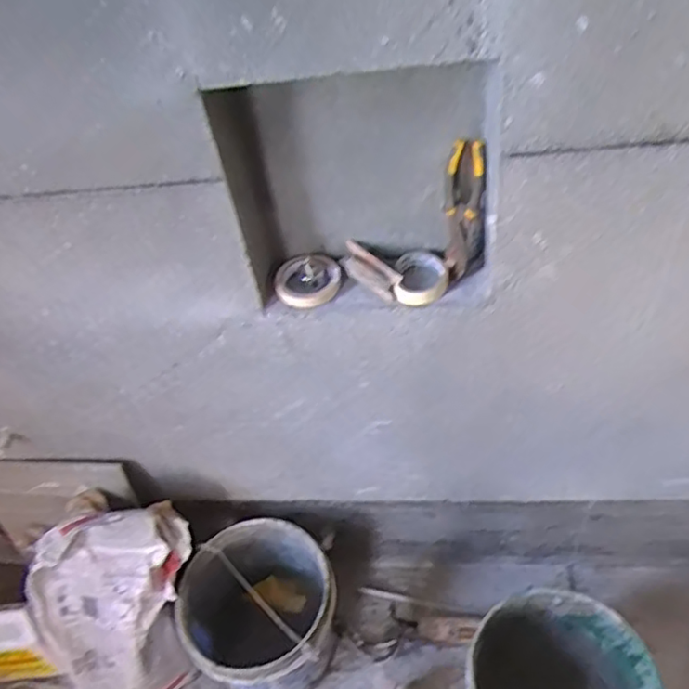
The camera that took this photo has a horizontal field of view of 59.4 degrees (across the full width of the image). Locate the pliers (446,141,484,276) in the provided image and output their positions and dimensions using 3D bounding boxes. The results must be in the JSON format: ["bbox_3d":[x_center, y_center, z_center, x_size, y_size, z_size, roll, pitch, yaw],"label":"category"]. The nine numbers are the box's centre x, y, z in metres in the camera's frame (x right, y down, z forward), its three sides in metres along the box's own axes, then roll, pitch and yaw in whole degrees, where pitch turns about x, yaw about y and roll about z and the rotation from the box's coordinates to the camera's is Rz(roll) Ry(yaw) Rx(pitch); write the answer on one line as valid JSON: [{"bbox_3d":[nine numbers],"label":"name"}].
[{"bbox_3d":[0.167,-0.189,0.856,0.044,0.196,0.014,1,33,5],"label":"pliers"}]

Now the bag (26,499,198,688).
[{"bbox_3d":[-0.442,0.554,1.218,0.334,0.492,0.180,-17,46,-14],"label":"bag"}]

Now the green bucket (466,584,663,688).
[{"bbox_3d":[0.381,0.680,1.142,0.318,0.335,0.295,-1,44,1],"label":"green bucket"}]

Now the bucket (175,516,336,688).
[{"bbox_3d":[-0.170,0.584,1.278,0.296,0.340,0.299,-1,44,1],"label":"bucket"}]

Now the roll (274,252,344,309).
[{"bbox_3d":[-0.055,-0.100,0.932,0.103,0.035,0.103,-1,44,1],"label":"roll"}]

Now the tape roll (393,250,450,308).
[{"bbox_3d":[0.117,-0.100,0.915,0.080,0.040,0.092,4,45,7],"label":"tape roll"}]

